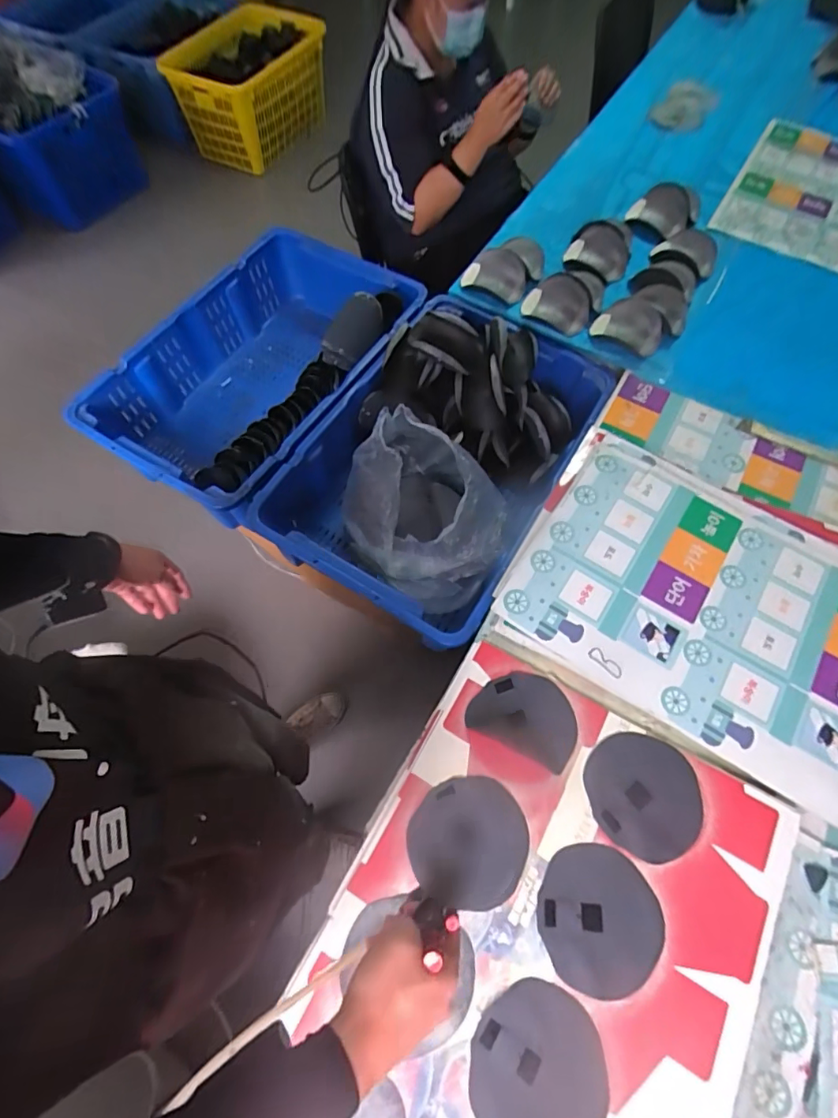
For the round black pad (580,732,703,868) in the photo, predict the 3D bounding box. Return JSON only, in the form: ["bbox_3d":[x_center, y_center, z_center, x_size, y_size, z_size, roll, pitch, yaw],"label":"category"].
[{"bbox_3d":[0.295,0.306,0.659,0.143,0.008,0.145,1,64,-1],"label":"round black pad"}]

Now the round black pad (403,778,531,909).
[{"bbox_3d":[0.062,0.356,0.639,0.145,0.011,0.142,0,64,-1],"label":"round black pad"}]

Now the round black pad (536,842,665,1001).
[{"bbox_3d":[0.215,0.426,0.602,0.141,0.006,0.145,1,64,-1],"label":"round black pad"}]

